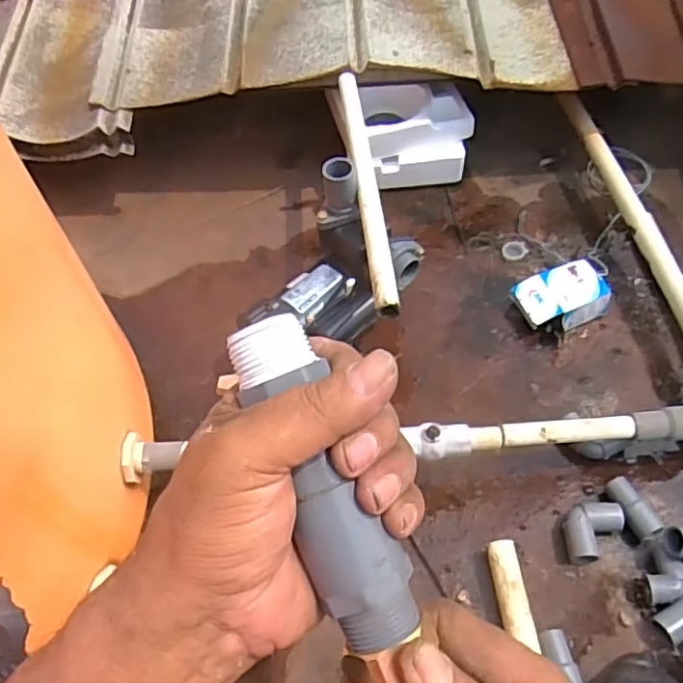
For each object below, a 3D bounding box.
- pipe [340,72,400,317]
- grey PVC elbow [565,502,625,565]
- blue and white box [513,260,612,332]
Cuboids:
[{"bbox_3d":[0.031,-0.213,0.800,0.026,0.026,0.465,-6,51,0],"label":"pipe"},{"bbox_3d":[0.292,0.222,0.735,0.080,0.038,0.051,-37,61,-20],"label":"grey PVC elbow"},{"bbox_3d":[0.325,-0.063,0.918,0.130,0.058,0.084,-19,57,-10],"label":"blue and white box"}]

